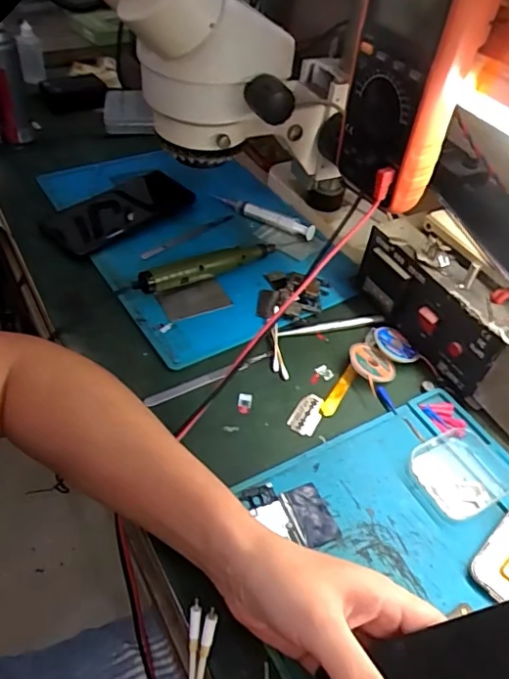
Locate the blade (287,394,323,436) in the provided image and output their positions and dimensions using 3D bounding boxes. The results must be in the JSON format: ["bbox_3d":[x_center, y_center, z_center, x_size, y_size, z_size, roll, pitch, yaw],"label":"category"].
[{"bbox_3d":[0.045,0.064,0.462,0.024,0.004,0.041,29,51,9],"label":"blade"}]

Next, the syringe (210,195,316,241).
[{"bbox_3d":[0.009,-0.148,0.640,0.135,0.013,0.015,27,49,18],"label":"syringe"}]

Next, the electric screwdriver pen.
[{"bbox_3d":[-0.048,-0.079,0.554,0.159,0.026,0.025,-25,54,-28],"label":"electric screwdriver pen"}]

